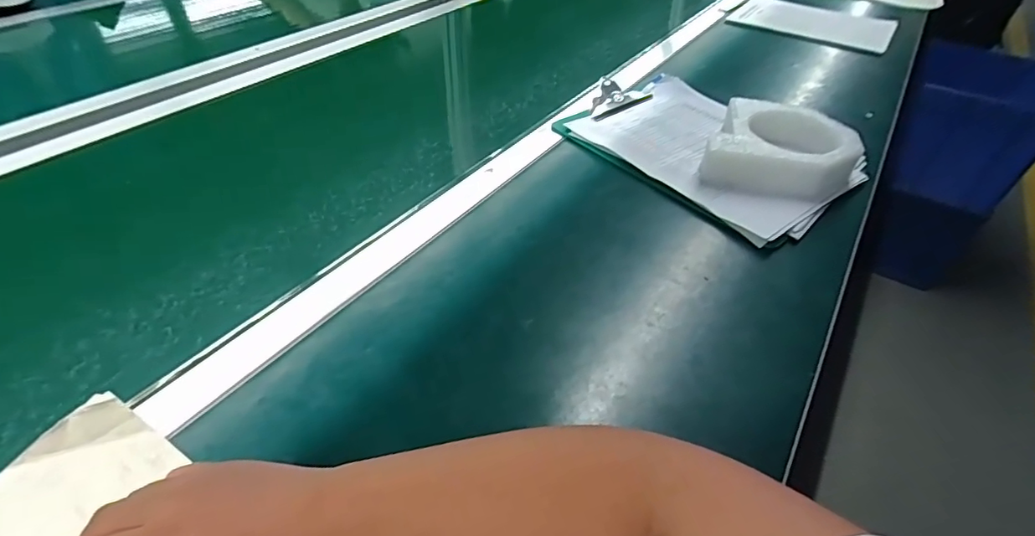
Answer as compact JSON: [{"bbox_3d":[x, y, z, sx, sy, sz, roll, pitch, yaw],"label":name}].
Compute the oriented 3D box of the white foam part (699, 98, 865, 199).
[{"bbox_3d":[0.304,-0.130,0.575,0.153,0.051,0.167,23,48,20],"label":"white foam part"}]

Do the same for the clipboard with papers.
[{"bbox_3d":[0.228,-0.154,0.620,0.227,0.022,0.326,-31,53,-30],"label":"clipboard with papers"}]

